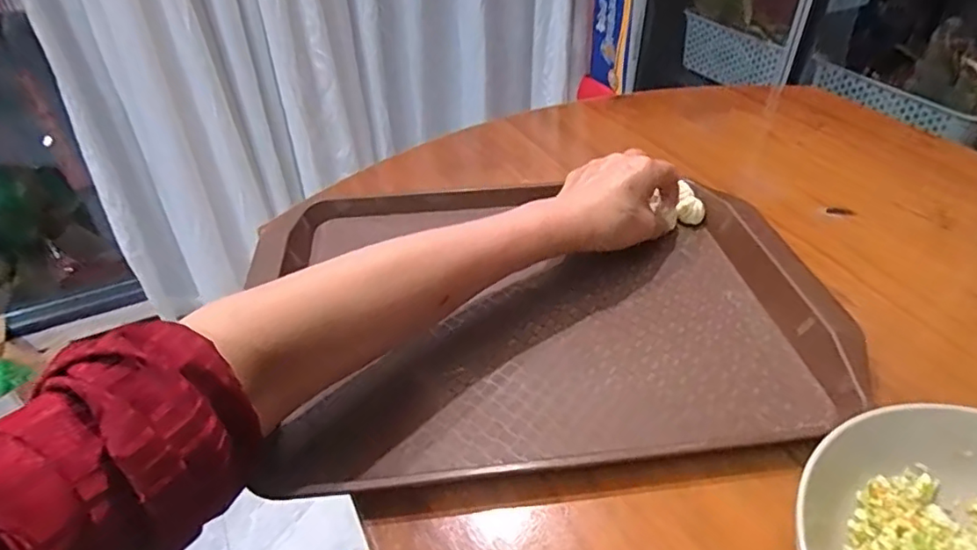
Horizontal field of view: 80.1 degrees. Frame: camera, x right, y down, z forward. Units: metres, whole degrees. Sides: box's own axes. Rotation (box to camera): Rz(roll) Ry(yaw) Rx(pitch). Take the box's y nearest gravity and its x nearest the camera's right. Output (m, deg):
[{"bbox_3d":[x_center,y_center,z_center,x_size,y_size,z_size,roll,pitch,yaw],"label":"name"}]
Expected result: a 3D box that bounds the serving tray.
[{"bbox_3d":[0.034,0.015,0.444,0.411,0.034,0.292,-5,40,-8],"label":"serving tray"}]

